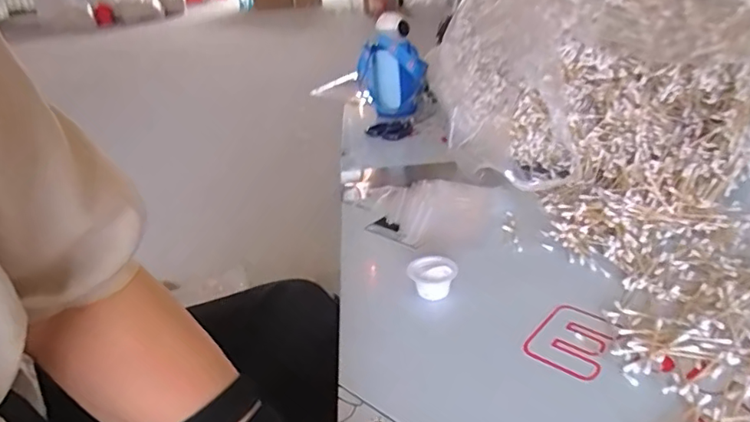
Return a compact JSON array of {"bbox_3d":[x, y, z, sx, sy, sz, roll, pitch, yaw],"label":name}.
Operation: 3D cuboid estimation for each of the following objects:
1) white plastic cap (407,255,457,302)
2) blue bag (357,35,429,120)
[{"bbox_3d":[0.065,0.077,0.604,0.053,0.034,0.053,-4,28,2],"label":"white plastic cap"},{"bbox_3d":[0.042,-0.299,1.183,0.122,0.163,0.108,16,33,35],"label":"blue bag"}]

